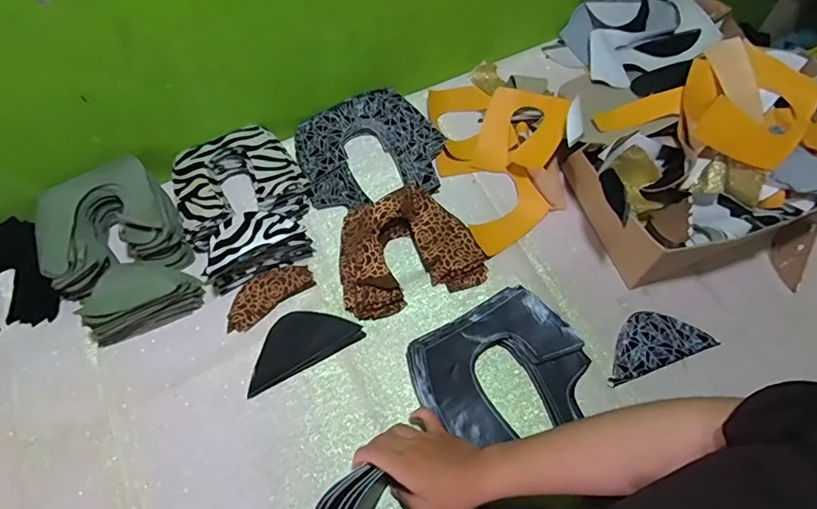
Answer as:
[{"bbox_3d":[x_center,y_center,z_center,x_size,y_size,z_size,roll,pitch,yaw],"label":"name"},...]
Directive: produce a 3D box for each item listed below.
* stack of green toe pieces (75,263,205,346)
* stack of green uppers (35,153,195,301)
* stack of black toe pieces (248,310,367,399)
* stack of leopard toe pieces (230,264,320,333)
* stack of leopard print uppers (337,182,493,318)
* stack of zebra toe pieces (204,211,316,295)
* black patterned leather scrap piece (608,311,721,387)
[{"bbox_3d":[-0.317,0.048,0.599,0.130,0.061,0.062,-21,68,-10],"label":"stack of green toe pieces"},{"bbox_3d":[-0.376,-0.034,0.643,0.161,0.061,0.148,-26,69,-12],"label":"stack of green uppers"},{"bbox_3d":[-0.131,0.102,0.606,0.141,0.008,0.070,-25,68,-12],"label":"stack of black toe pieces"},{"bbox_3d":[-0.176,0.046,0.629,0.115,0.012,0.050,-33,70,-15],"label":"stack of leopard toe pieces"},{"bbox_3d":[-0.005,-0.008,0.640,0.175,0.041,0.139,-19,67,-10],"label":"stack of leopard print uppers"},{"bbox_3d":[-0.192,-0.013,0.622,0.133,0.059,0.063,-28,69,-13],"label":"stack of zebra toe pieces"},{"bbox_3d":[0.290,0.102,0.606,0.133,0.006,0.065,-18,64,-9],"label":"black patterned leather scrap piece"}]

